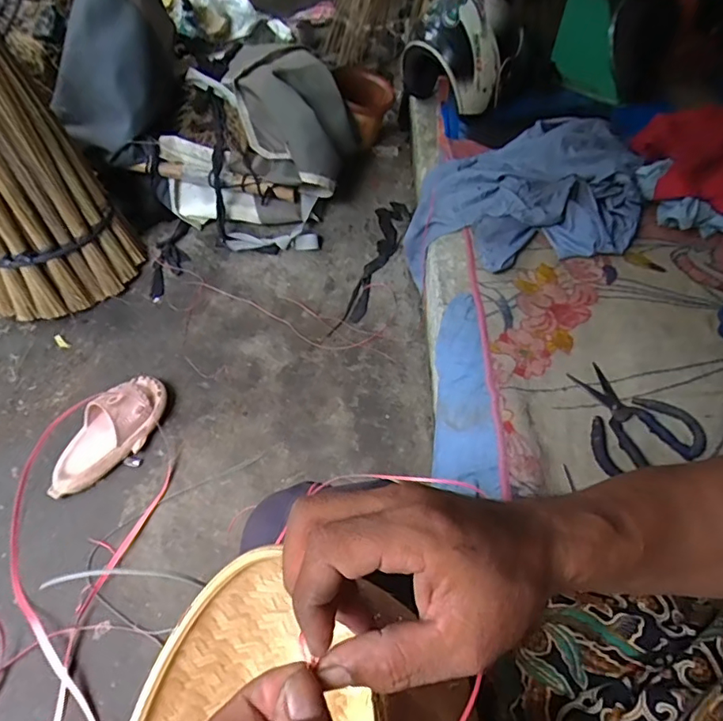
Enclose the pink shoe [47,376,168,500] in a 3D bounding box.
[{"bbox_3d":[-0.490,0.142,0.994,0.109,0.090,0.267,29,58,21],"label":"pink shoe"}]

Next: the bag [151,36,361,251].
[{"bbox_3d":[-0.232,-0.513,1.251,0.402,0.338,0.360,16,54,12],"label":"bag"}]

